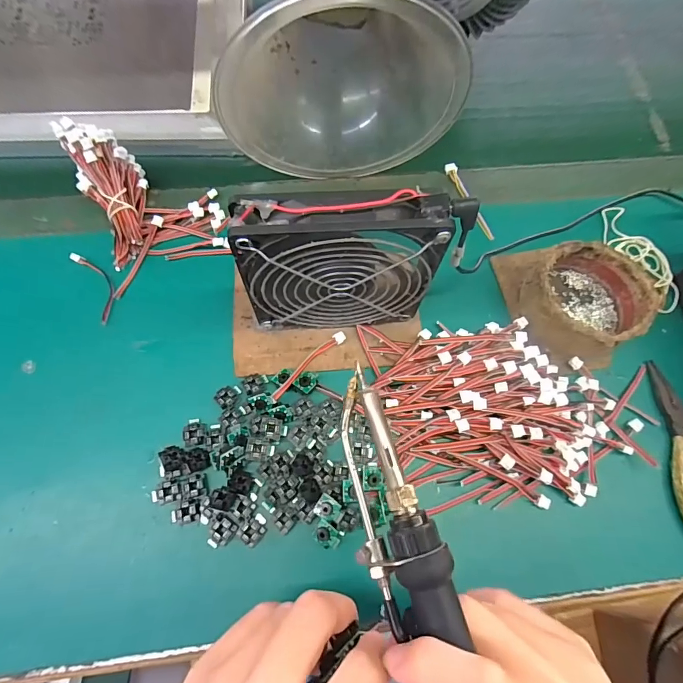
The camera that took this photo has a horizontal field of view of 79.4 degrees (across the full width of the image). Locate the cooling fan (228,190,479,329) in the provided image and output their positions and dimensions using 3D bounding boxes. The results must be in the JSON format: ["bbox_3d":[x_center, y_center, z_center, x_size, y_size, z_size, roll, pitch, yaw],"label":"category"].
[{"bbox_3d":[0.003,-0.043,0.266,0.124,0.130,0.026,-3,70,-3],"label":"cooling fan"}]

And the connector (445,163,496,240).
[{"bbox_3d":[0.116,-0.127,0.373,0.011,0.010,0.086,-20,70,-10],"label":"connector"}]

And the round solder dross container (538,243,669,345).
[{"bbox_3d":[0.187,-0.032,0.314,0.079,0.042,0.079,1,70,-2],"label":"round solder dross container"}]

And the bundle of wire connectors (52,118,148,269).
[{"bbox_3d":[-0.185,-0.122,0.336,0.047,0.032,0.117,-19,95,-9],"label":"bundle of wire connectors"}]

